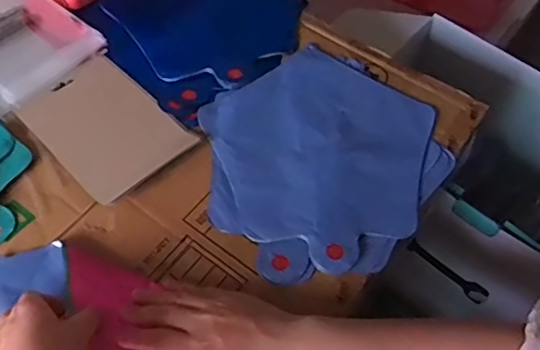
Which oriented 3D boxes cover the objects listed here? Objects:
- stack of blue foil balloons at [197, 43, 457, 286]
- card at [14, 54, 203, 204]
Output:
[{"bbox_3d":[0.050,-0.022,0.570,0.228,0.017,0.253,36,62,21],"label":"stack of blue foil balloons"},{"bbox_3d":[-0.169,-0.052,0.576,0.115,0.006,0.163,-39,65,-25],"label":"card"}]

